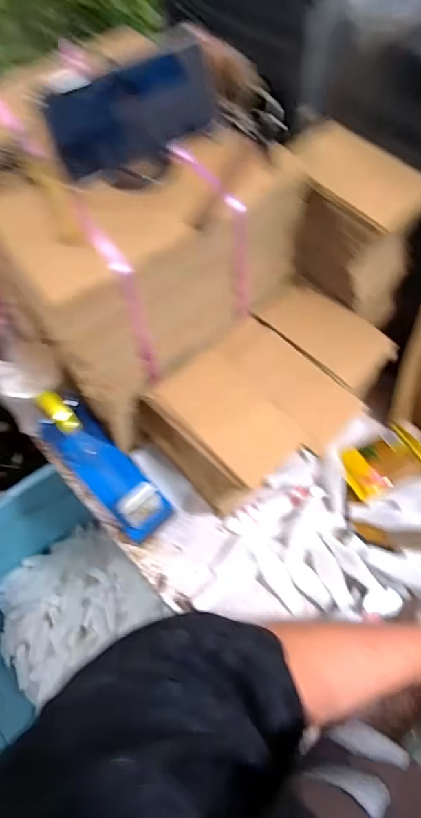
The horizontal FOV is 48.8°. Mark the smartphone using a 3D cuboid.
[{"bbox_3d":[-0.066,-0.265,0.415,0.149,0.064,0.014,-29,33,-12],"label":"smartphone"}]

